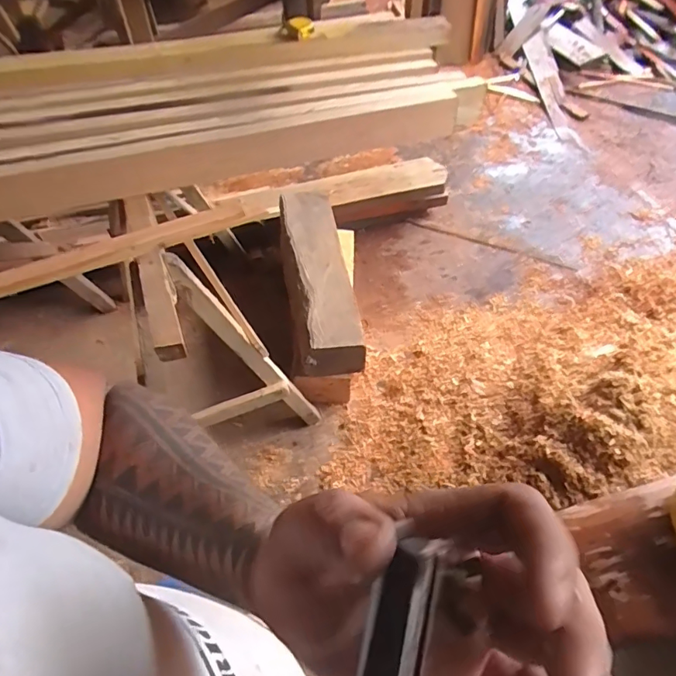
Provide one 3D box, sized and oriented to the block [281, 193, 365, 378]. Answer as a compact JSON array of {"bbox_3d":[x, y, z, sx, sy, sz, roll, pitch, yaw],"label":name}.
[{"bbox_3d":[-0.079,-0.250,1.796,0.231,0.198,0.807,-7,51,-3],"label":"block"}]

